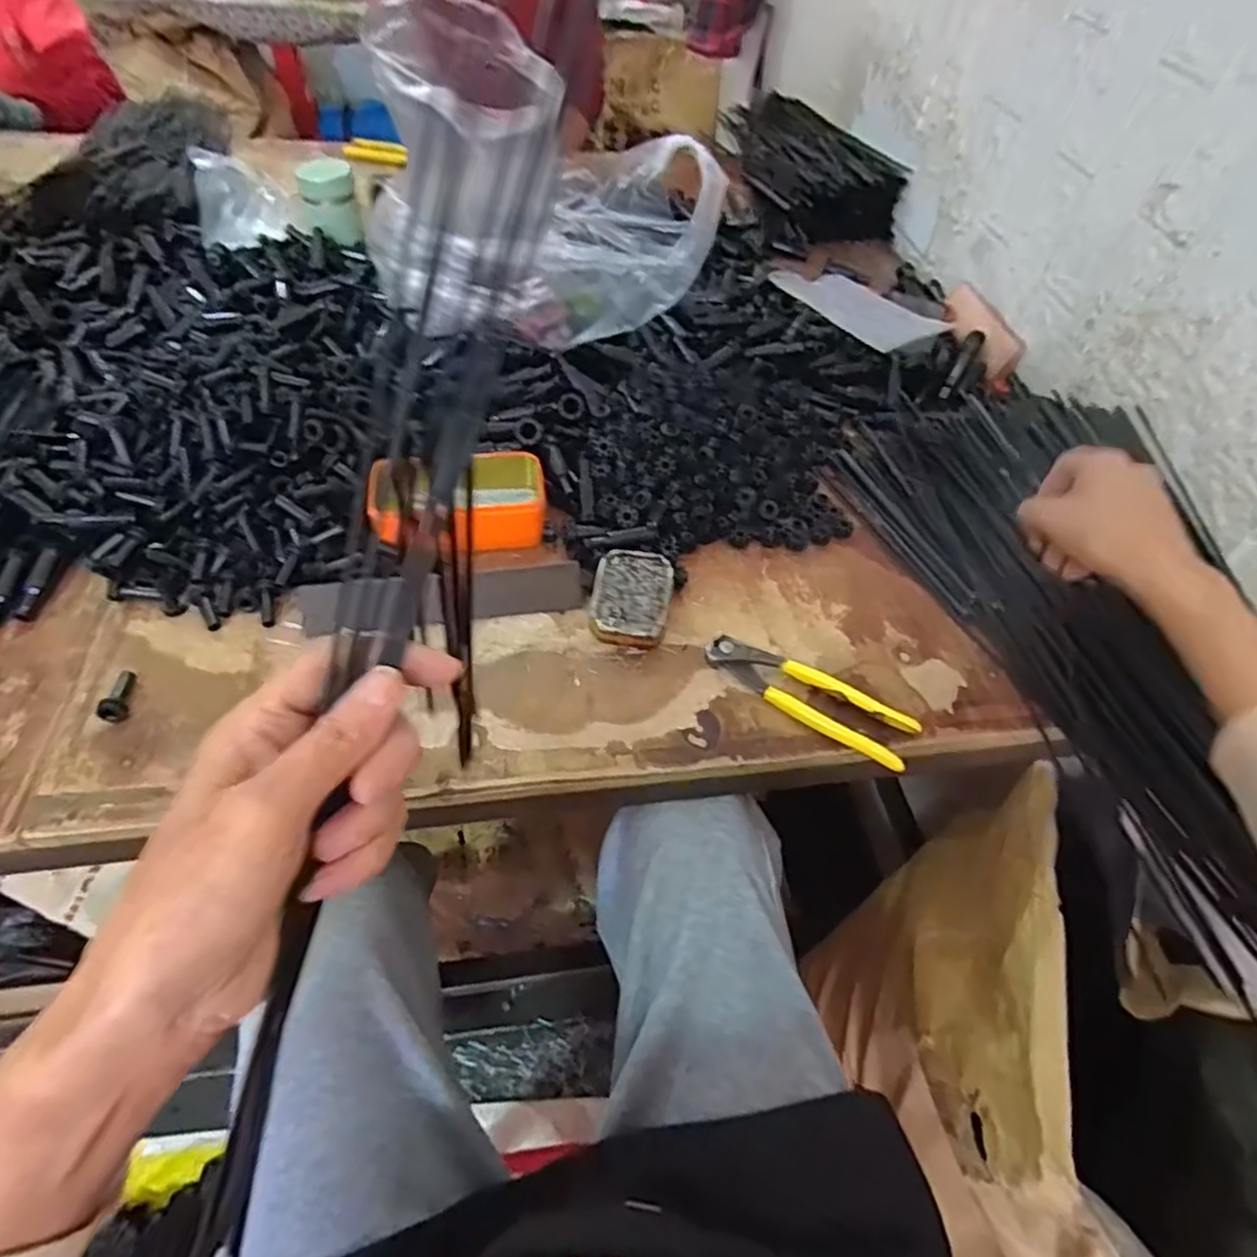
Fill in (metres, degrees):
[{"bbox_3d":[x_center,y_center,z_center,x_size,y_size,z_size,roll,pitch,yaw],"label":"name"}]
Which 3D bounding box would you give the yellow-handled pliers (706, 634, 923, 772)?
[{"bbox_3d":[0.138,0.049,0.544,0.161,0.017,0.043,32,55,18],"label":"yellow-handled pliers"}]

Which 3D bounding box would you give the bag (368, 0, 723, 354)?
[{"bbox_3d":[-0.079,-0.395,0.659,0.299,0.247,0.167,-11,53,-14],"label":"bag"}]

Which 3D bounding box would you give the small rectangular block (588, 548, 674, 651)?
[{"bbox_3d":[0.003,-0.028,0.589,0.063,0.022,0.093,11,51,3],"label":"small rectangular block"}]

